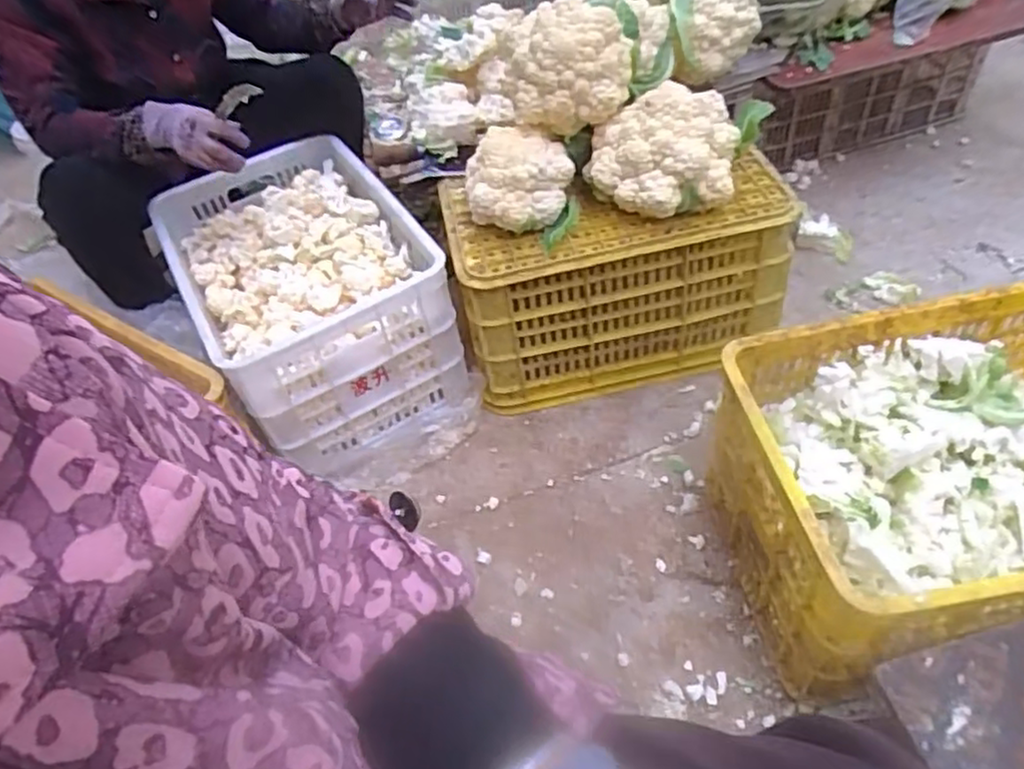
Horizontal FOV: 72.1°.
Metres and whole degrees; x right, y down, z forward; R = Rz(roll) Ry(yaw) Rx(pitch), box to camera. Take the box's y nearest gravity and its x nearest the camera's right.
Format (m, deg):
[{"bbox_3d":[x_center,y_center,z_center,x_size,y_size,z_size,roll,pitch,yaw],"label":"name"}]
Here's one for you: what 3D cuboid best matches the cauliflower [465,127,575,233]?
[{"bbox_3d":[0.010,-0.303,1.047,0.159,0.108,0.151,-4,50,5],"label":"cauliflower"}]

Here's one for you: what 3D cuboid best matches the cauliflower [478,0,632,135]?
[{"bbox_3d":[0.075,-0.460,1.017,0.184,0.137,0.138,16,54,21],"label":"cauliflower"}]

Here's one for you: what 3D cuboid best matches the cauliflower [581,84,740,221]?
[{"bbox_3d":[0.218,-0.329,1.015,0.207,0.143,0.155,-17,50,-6],"label":"cauliflower"}]

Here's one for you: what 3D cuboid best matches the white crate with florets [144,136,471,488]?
[{"bbox_3d":[-0.339,-0.153,1.205,0.352,0.251,0.538,-26,53,-15],"label":"white crate with florets"}]

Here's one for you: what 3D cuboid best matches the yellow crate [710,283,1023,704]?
[{"bbox_3d":[0.541,0.119,0.846,0.518,0.278,0.360,-12,49,-2],"label":"yellow crate"}]

